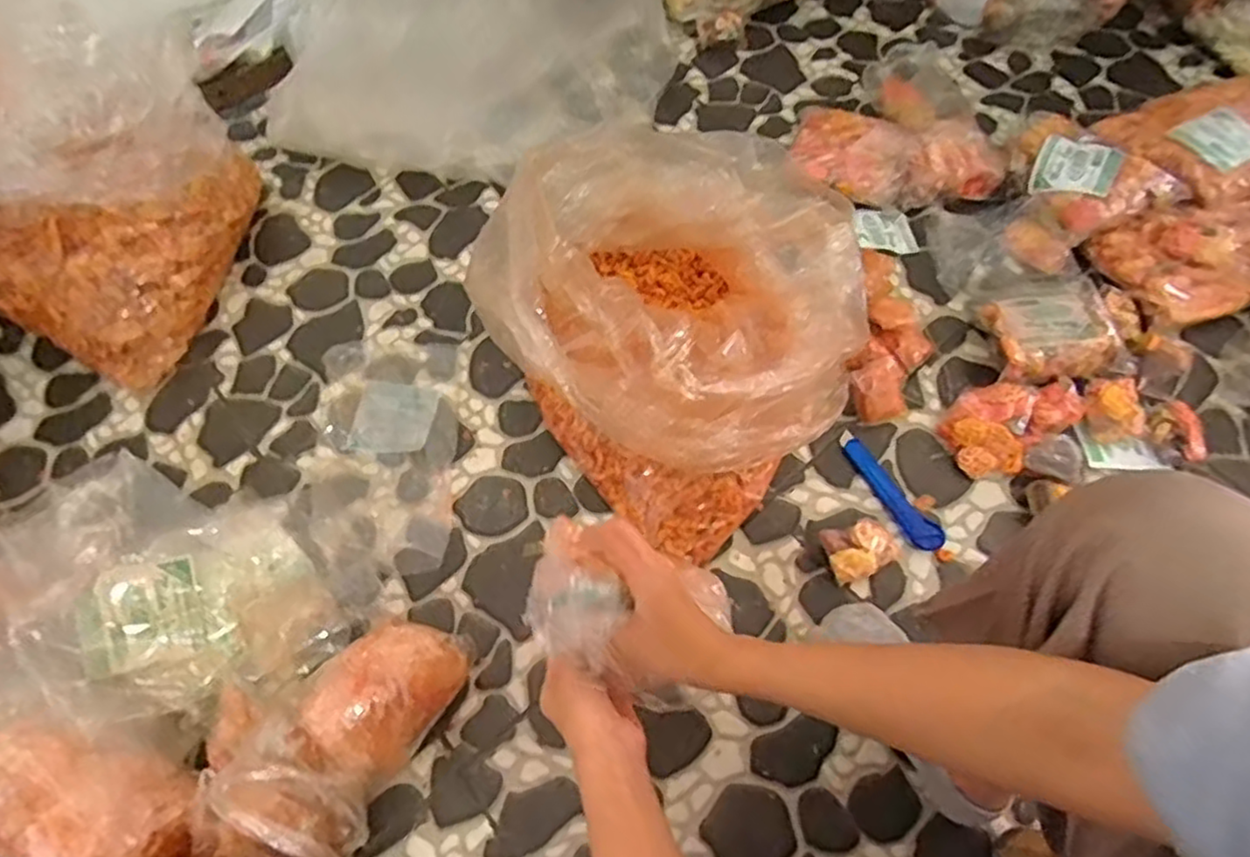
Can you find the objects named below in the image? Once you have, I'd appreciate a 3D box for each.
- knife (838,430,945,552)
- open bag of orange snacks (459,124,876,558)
[{"bbox_3d":[0.291,0.064,0.761,0.034,0.015,0.156,-27,64,-11],"label":"knife"},{"bbox_3d":[0.057,-0.119,0.738,0.334,0.233,0.371,-40,67,-17],"label":"open bag of orange snacks"}]

